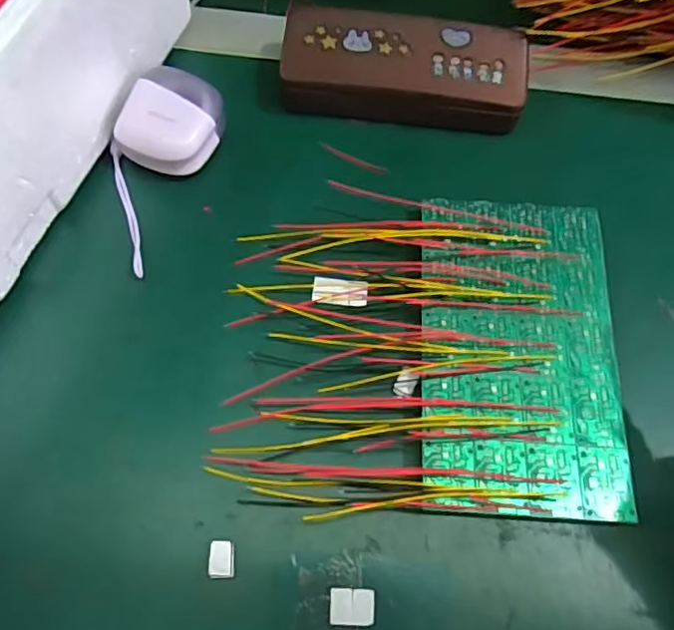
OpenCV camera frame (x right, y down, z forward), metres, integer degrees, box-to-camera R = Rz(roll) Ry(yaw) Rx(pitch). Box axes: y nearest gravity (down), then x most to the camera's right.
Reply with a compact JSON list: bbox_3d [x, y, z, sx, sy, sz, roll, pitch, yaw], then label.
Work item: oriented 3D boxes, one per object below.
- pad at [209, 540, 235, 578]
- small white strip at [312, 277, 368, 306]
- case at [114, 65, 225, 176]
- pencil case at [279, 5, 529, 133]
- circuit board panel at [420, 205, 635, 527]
[{"bbox_3d":[-0.054,0.114,0.276,0.011,0.004,0.016,-1,68,-3],"label":"pad"},{"bbox_3d":[0.002,-0.013,0.333,0.030,0.004,0.015,7,68,0],"label":"small white strip"},{"bbox_3d":[-0.097,-0.113,0.355,0.050,0.037,0.062,26,69,8],"label":"case"},{"bbox_3d":[0.042,-0.152,0.375,0.151,0.038,0.063,4,68,-1],"label":"pencil case"},{"bbox_3d":[0.096,0.018,0.319,0.102,0.013,0.172,4,68,-1],"label":"circuit board panel"}]

